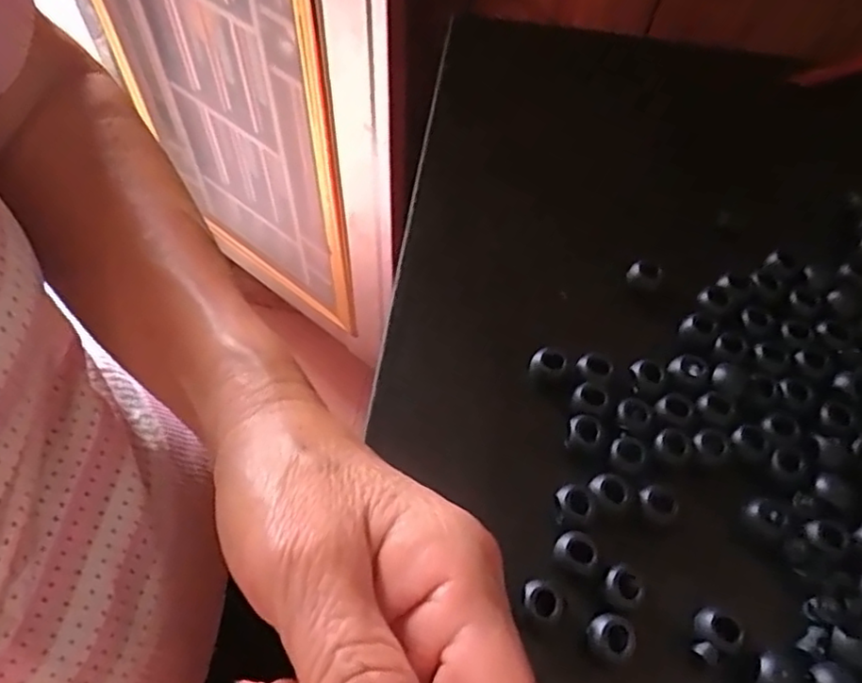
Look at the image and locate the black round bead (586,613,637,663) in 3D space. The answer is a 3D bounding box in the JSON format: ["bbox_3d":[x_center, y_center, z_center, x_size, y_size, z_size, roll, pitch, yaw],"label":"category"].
[{"bbox_3d":[0.057,0.093,0.206,0.014,0.008,0.012,19,61,9],"label":"black round bead"}]

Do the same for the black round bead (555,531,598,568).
[{"bbox_3d":[0.049,0.069,0.217,0.013,0.005,0.011,24,62,12],"label":"black round bead"}]

